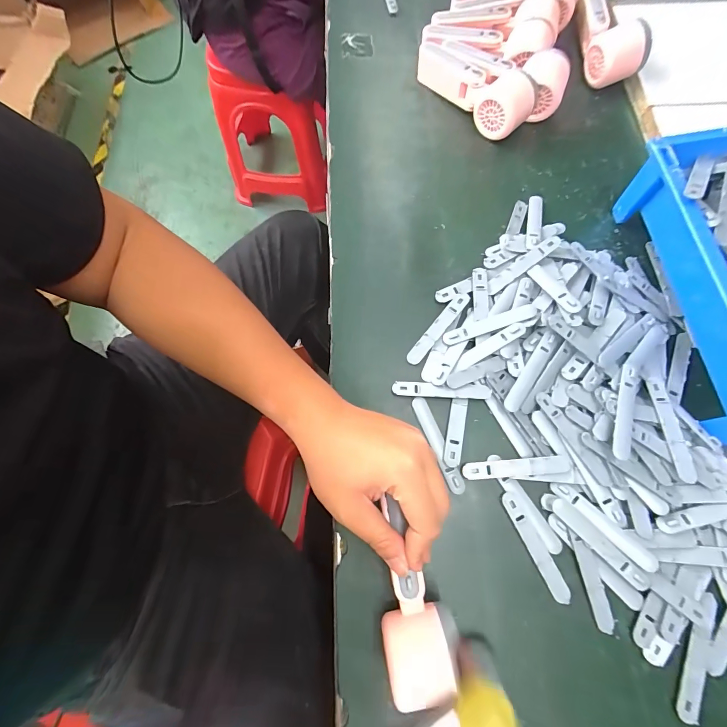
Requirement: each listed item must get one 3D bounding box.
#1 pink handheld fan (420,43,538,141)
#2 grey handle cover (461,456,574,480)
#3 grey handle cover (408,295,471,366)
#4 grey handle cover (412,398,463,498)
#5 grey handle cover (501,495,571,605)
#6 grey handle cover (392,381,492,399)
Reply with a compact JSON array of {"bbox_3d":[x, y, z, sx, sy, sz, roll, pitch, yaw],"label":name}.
[{"bbox_3d":[0.137,-0.355,0.463,0.168,0.058,0.063,43,77,12],"label":"pink handheld fan"},{"bbox_3d":[0.140,0.096,0.325,0.094,0.010,0.016,-3,72,-2],"label":"grey handle cover"},{"bbox_3d":[0.078,-0.038,0.373,0.016,0.008,0.094,39,76,11],"label":"grey handle cover"},{"bbox_3d":[0.071,0.077,0.338,0.014,0.007,0.094,-22,74,-7],"label":"grey handle cover"},{"bbox_3d":[0.151,0.160,0.311,0.015,0.004,0.094,-25,74,-8],"label":"grey handle cover"},{"bbox_3d":[0.077,0.027,0.353,0.094,0.004,0.015,4,72,1],"label":"grey handle cover"}]

